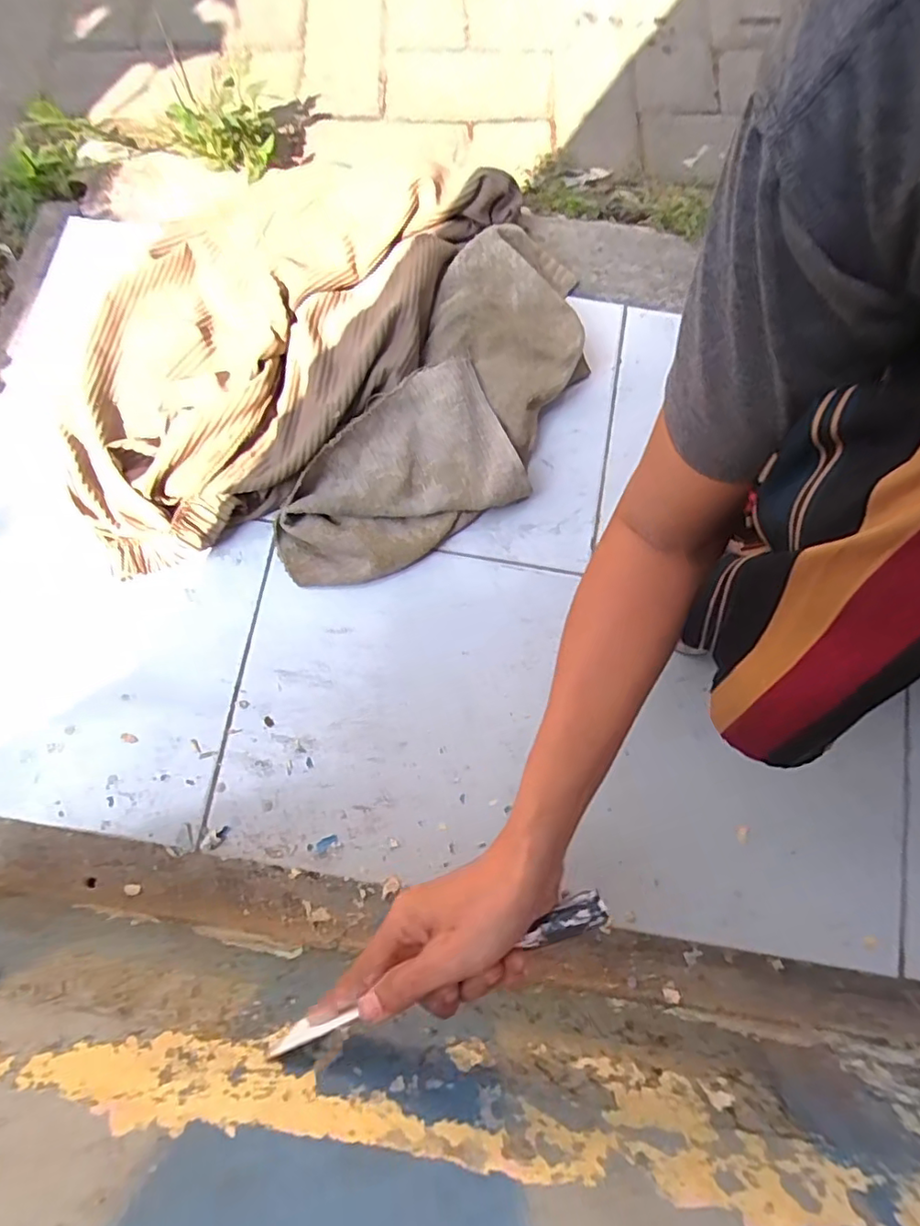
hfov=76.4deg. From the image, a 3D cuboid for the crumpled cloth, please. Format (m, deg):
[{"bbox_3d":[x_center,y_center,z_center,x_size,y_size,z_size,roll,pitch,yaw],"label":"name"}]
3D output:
[{"bbox_3d":[-0.138,-0.238,0.548,0.479,0.075,0.414,-3,79,-2],"label":"crumpled cloth"}]

